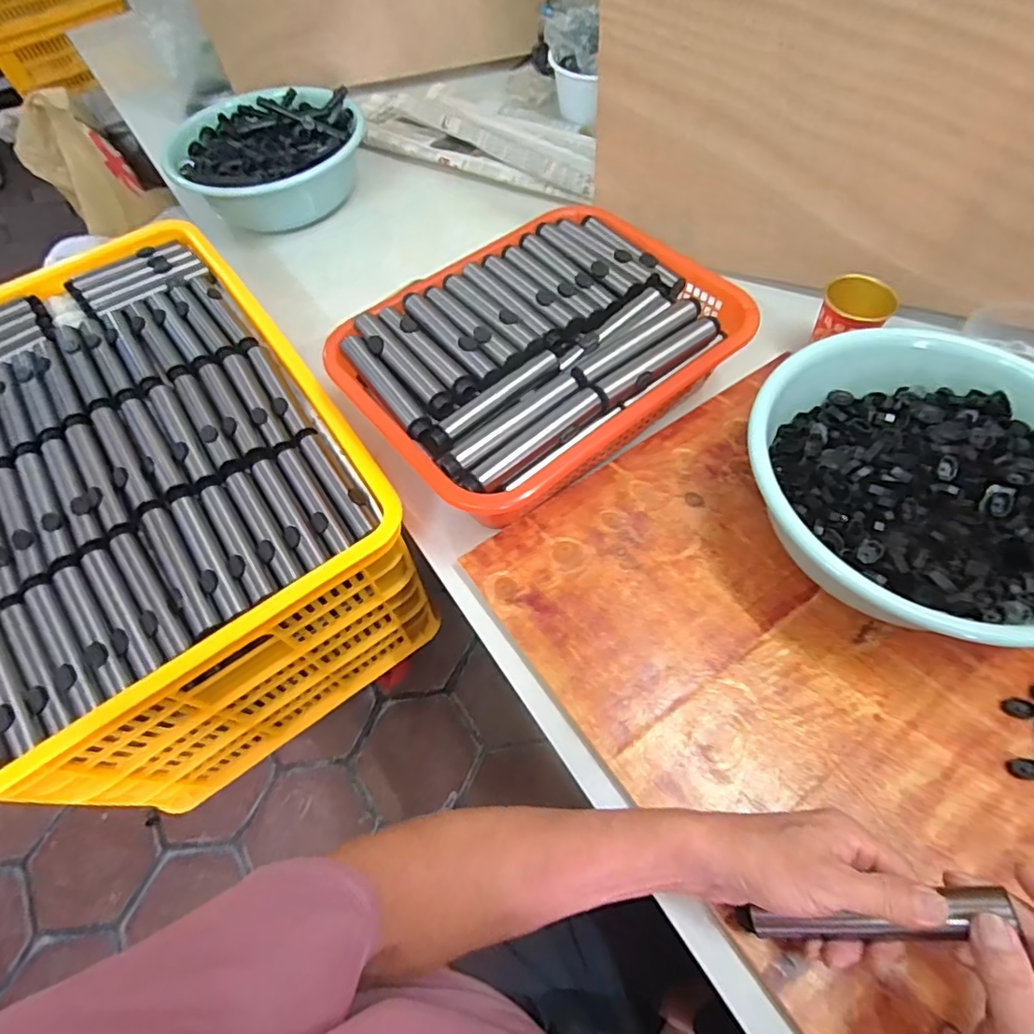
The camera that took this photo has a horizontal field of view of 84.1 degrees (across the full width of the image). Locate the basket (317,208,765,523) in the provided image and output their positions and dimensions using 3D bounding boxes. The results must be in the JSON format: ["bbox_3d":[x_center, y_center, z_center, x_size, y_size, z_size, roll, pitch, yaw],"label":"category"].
[{"bbox_3d":[0.021,-0.177,0.611,0.386,0.091,0.287,-35,62,-15],"label":"basket"}]

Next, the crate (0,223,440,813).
[{"bbox_3d":[-0.433,-0.015,0.717,0.417,0.294,0.574,-36,63,-16],"label":"crate"}]

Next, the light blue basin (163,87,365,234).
[{"bbox_3d":[-0.389,-0.568,0.904,0.282,0.087,0.245,-38,64,-17],"label":"light blue basin"}]

